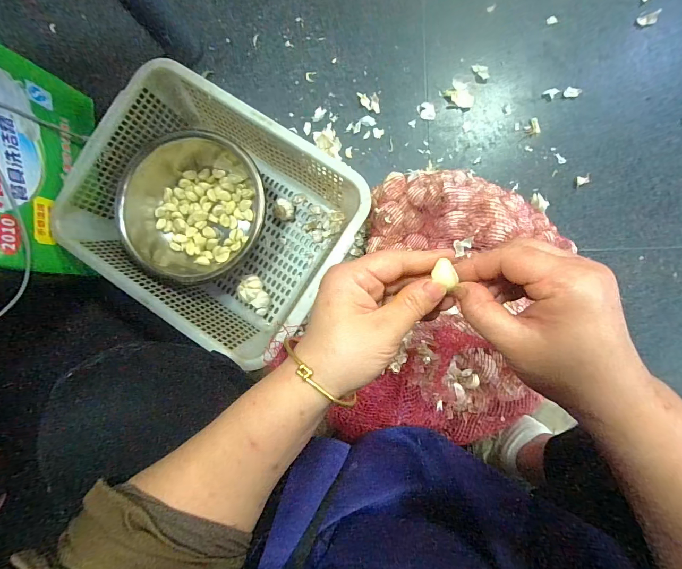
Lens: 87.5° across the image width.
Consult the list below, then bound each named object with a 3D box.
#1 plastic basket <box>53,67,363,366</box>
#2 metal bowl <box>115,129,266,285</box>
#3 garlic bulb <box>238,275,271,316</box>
[{"bbox_3d":[-0.217,-0.128,0.661,0.475,0.153,0.377,31,91,6],"label":"plastic basket"},{"bbox_3d":[-0.281,-0.142,0.683,0.289,0.102,0.278,0,88,5],"label":"metal bowl"},{"bbox_3d":[-0.166,0.022,0.693,0.046,0.037,0.077,-30,86,4],"label":"garlic bulb"}]

